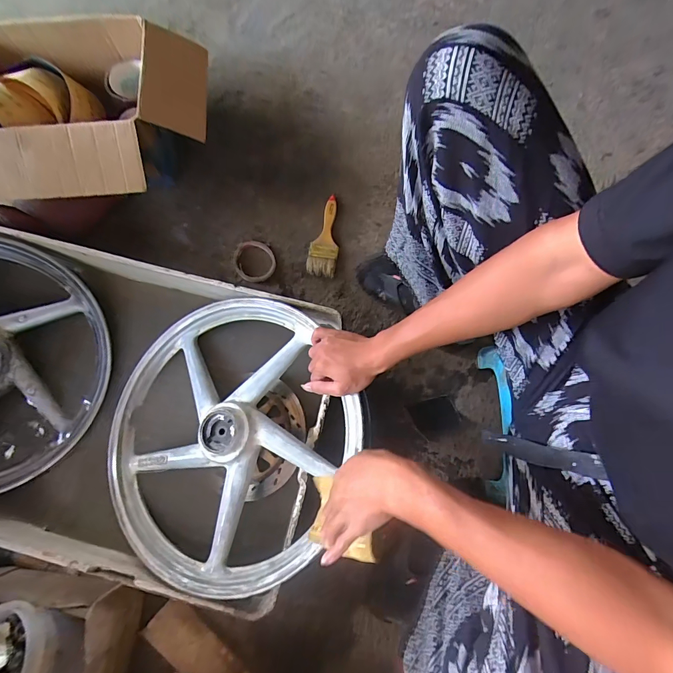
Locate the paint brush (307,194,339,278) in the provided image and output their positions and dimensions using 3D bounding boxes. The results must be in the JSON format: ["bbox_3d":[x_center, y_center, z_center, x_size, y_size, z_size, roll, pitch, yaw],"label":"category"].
[{"bbox_3d":[-0.020,-0.207,0.769,0.058,0.016,0.169,9,74,1],"label":"paint brush"}]

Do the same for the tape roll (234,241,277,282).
[{"bbox_3d":[-0.164,-0.155,0.760,0.082,0.022,0.084,-1,74,-2],"label":"tape roll"}]

